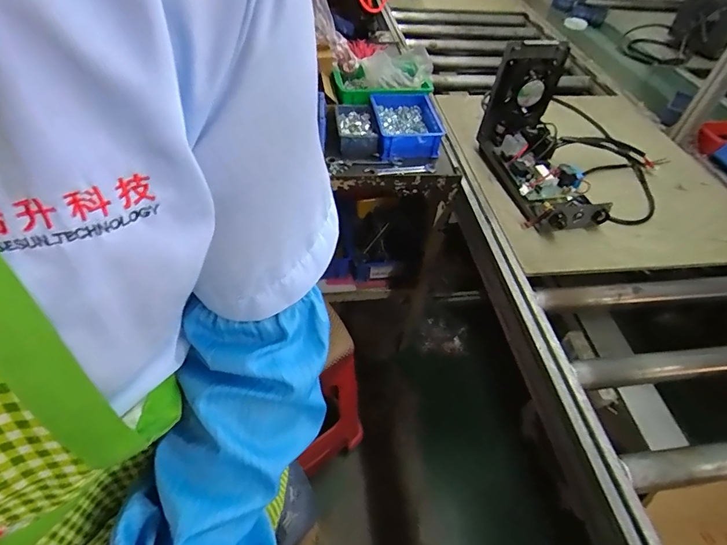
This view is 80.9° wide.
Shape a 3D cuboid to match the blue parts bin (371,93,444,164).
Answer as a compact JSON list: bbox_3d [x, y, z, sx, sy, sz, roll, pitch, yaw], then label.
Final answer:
[{"bbox_3d":[0.104,-0.366,1.045,0.159,0.059,0.246,-3,49,-9],"label":"blue parts bin"}]

